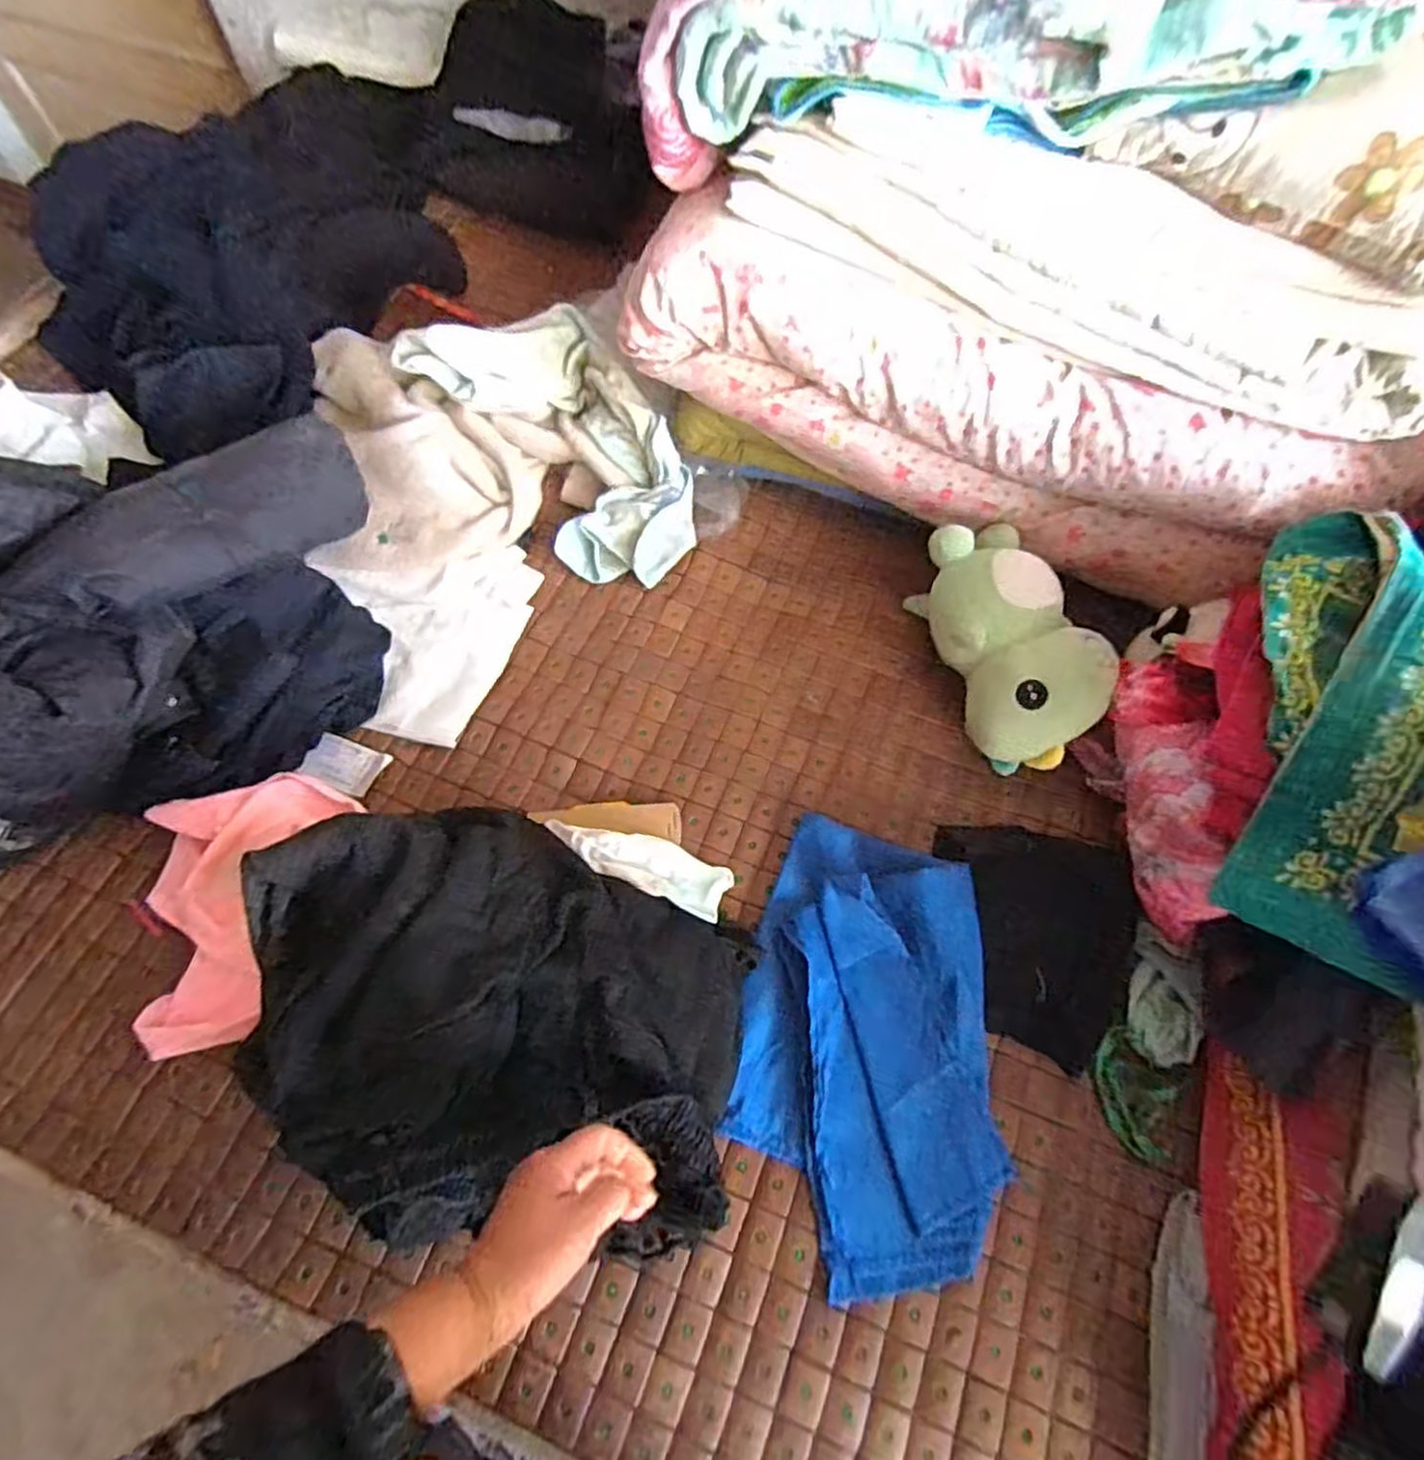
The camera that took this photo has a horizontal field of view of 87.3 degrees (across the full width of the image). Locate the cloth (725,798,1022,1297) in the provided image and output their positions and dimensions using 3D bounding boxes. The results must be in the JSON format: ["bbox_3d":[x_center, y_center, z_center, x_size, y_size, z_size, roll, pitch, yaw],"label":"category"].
[{"bbox_3d":[0.134,0.263,0.643,0.213,0.034,0.355,9,65,3],"label":"cloth"}]

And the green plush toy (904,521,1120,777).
[{"bbox_3d":[0.306,-0.089,0.777,0.115,0.121,0.260,-14,66,-7],"label":"green plush toy"}]

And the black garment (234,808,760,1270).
[{"bbox_3d":[-0.171,0.220,0.582,0.387,0.115,0.285,14,66,5],"label":"black garment"}]

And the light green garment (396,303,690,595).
[{"bbox_3d":[-0.155,-0.336,0.864,0.212,0.164,0.329,-40,72,-17],"label":"light green garment"}]

